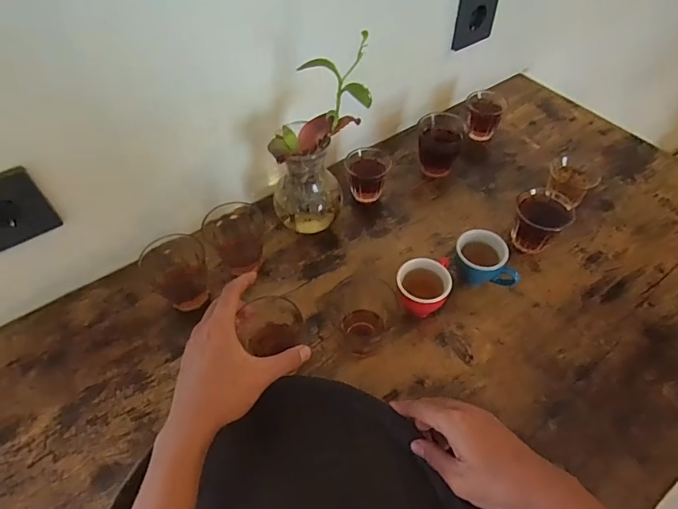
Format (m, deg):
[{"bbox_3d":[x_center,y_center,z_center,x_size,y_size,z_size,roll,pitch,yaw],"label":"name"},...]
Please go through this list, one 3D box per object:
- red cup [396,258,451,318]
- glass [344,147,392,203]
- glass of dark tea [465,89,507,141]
[{"bbox_3d":[0.102,0.047,0.549,0.063,0.067,0.059,5,53,6],"label":"red cup"},{"bbox_3d":[0.043,-0.120,0.681,0.067,0.070,0.057,1,53,3],"label":"glass"},{"bbox_3d":[0.245,-0.238,0.758,0.062,0.063,0.055,-7,53,-4],"label":"glass of dark tea"}]

